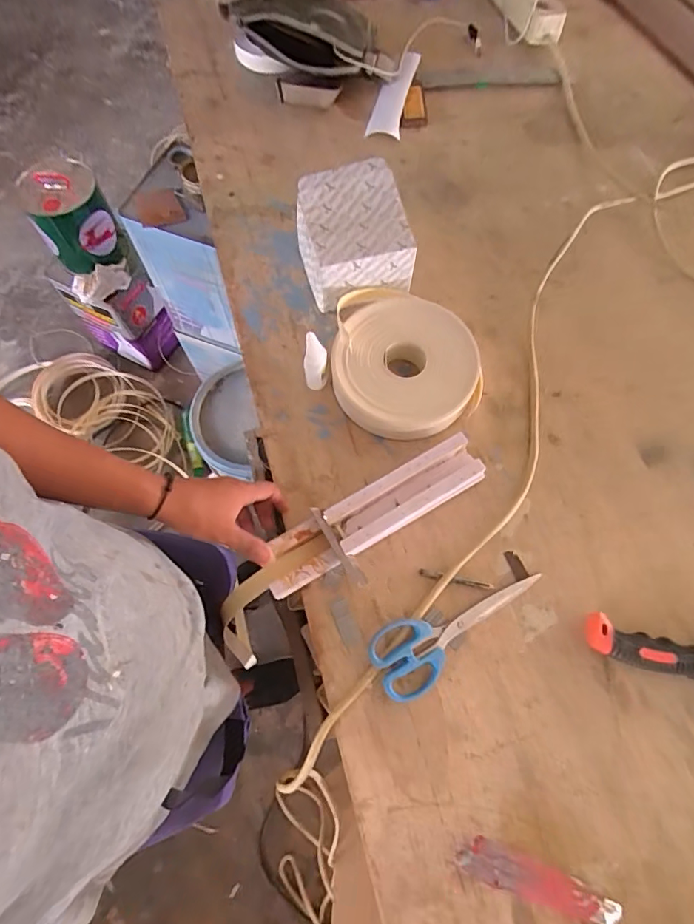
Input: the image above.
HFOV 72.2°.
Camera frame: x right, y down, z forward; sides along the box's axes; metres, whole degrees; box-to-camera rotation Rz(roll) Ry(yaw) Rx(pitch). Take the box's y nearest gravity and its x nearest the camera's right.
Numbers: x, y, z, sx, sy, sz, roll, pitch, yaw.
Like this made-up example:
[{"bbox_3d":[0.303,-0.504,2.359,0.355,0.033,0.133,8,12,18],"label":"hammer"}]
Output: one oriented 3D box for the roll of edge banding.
[{"bbox_3d":[0.067,-0.129,0.600,0.175,0.053,0.202,-6,69,-3],"label":"roll of edge banding"}]

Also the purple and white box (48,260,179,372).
[{"bbox_3d":[-0.695,-0.464,1.442,0.229,0.353,0.163,32,72,11],"label":"purple and white box"}]

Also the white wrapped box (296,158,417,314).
[{"bbox_3d":[0.006,-0.294,0.633,0.128,0.108,0.145,-15,70,-6],"label":"white wrapped box"}]

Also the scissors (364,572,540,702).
[{"bbox_3d":[0.115,0.167,0.503,0.199,0.022,0.071,-33,73,-12],"label":"scissors"}]

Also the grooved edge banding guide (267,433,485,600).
[{"bbox_3d":[0.035,0.062,0.529,0.265,0.032,0.077,-30,72,-13],"label":"grooved edge banding guide"}]

